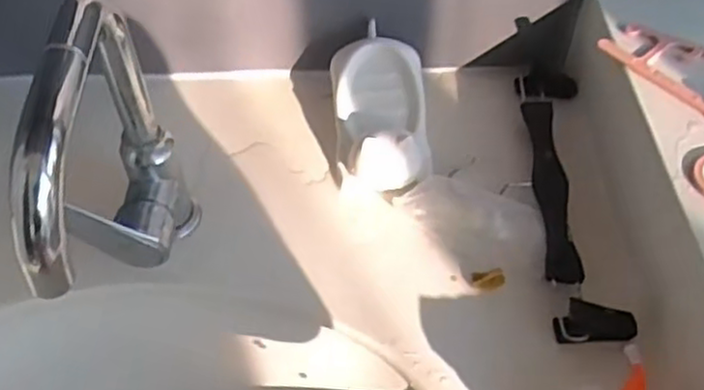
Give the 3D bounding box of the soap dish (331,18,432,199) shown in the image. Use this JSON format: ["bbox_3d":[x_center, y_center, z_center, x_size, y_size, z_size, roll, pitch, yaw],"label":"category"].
[{"bbox_3d":[0.023,-0.078,0.630,0.083,0.043,0.164,-4,64,-2],"label":"soap dish"}]

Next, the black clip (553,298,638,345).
[{"bbox_3d":[0.176,0.091,0.522,0.056,0.025,0.022,2,50,2],"label":"black clip"}]

